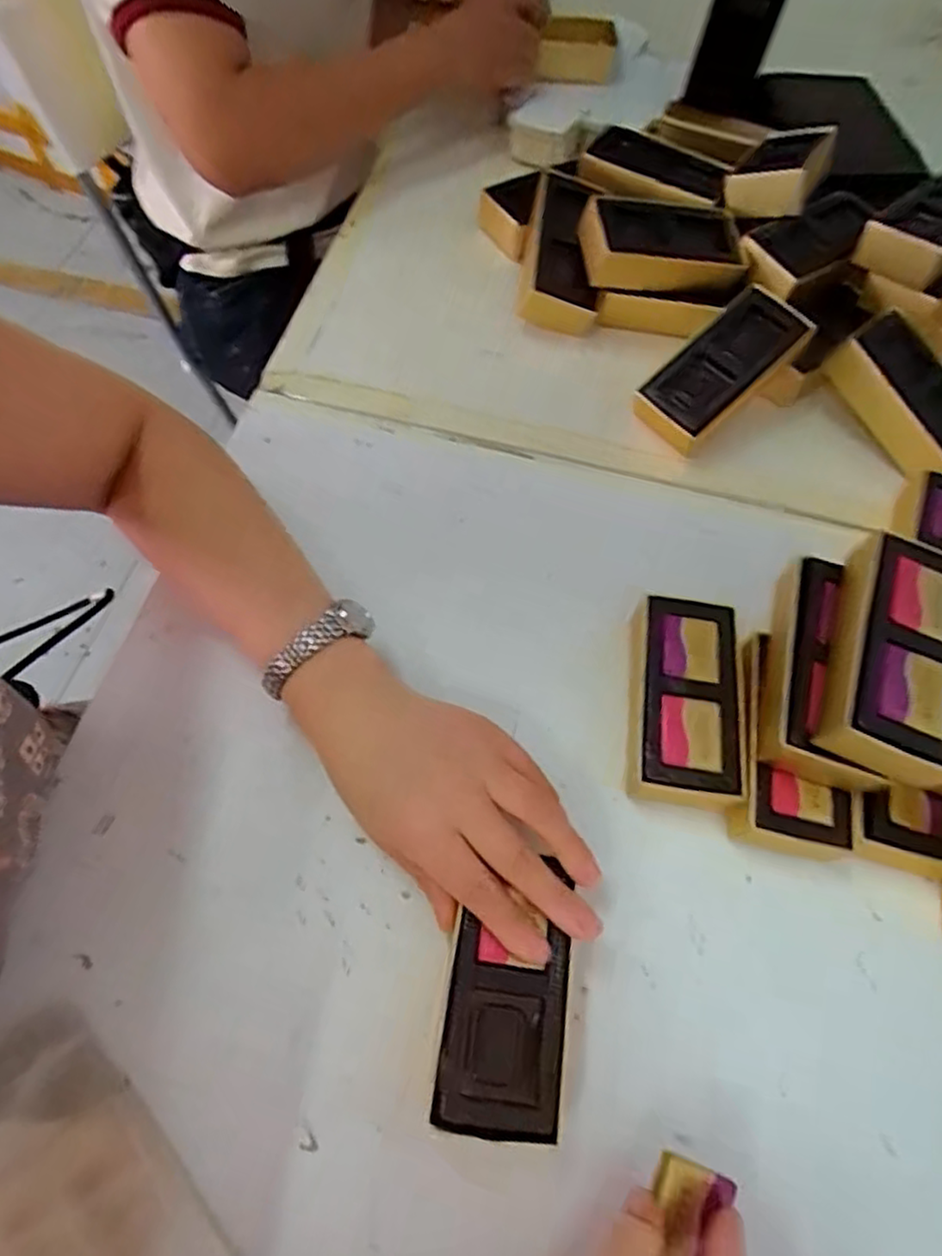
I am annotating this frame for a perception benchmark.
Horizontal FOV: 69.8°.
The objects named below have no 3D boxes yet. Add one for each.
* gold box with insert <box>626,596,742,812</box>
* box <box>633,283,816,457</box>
[{"bbox_3d":[0.117,0.042,0.381,0.059,0.031,0.112,6,62,0],"label":"gold box with insert"},{"bbox_3d":[0.175,-0.182,0.468,0.121,0.027,0.057,-44,72,-1],"label":"box"}]

